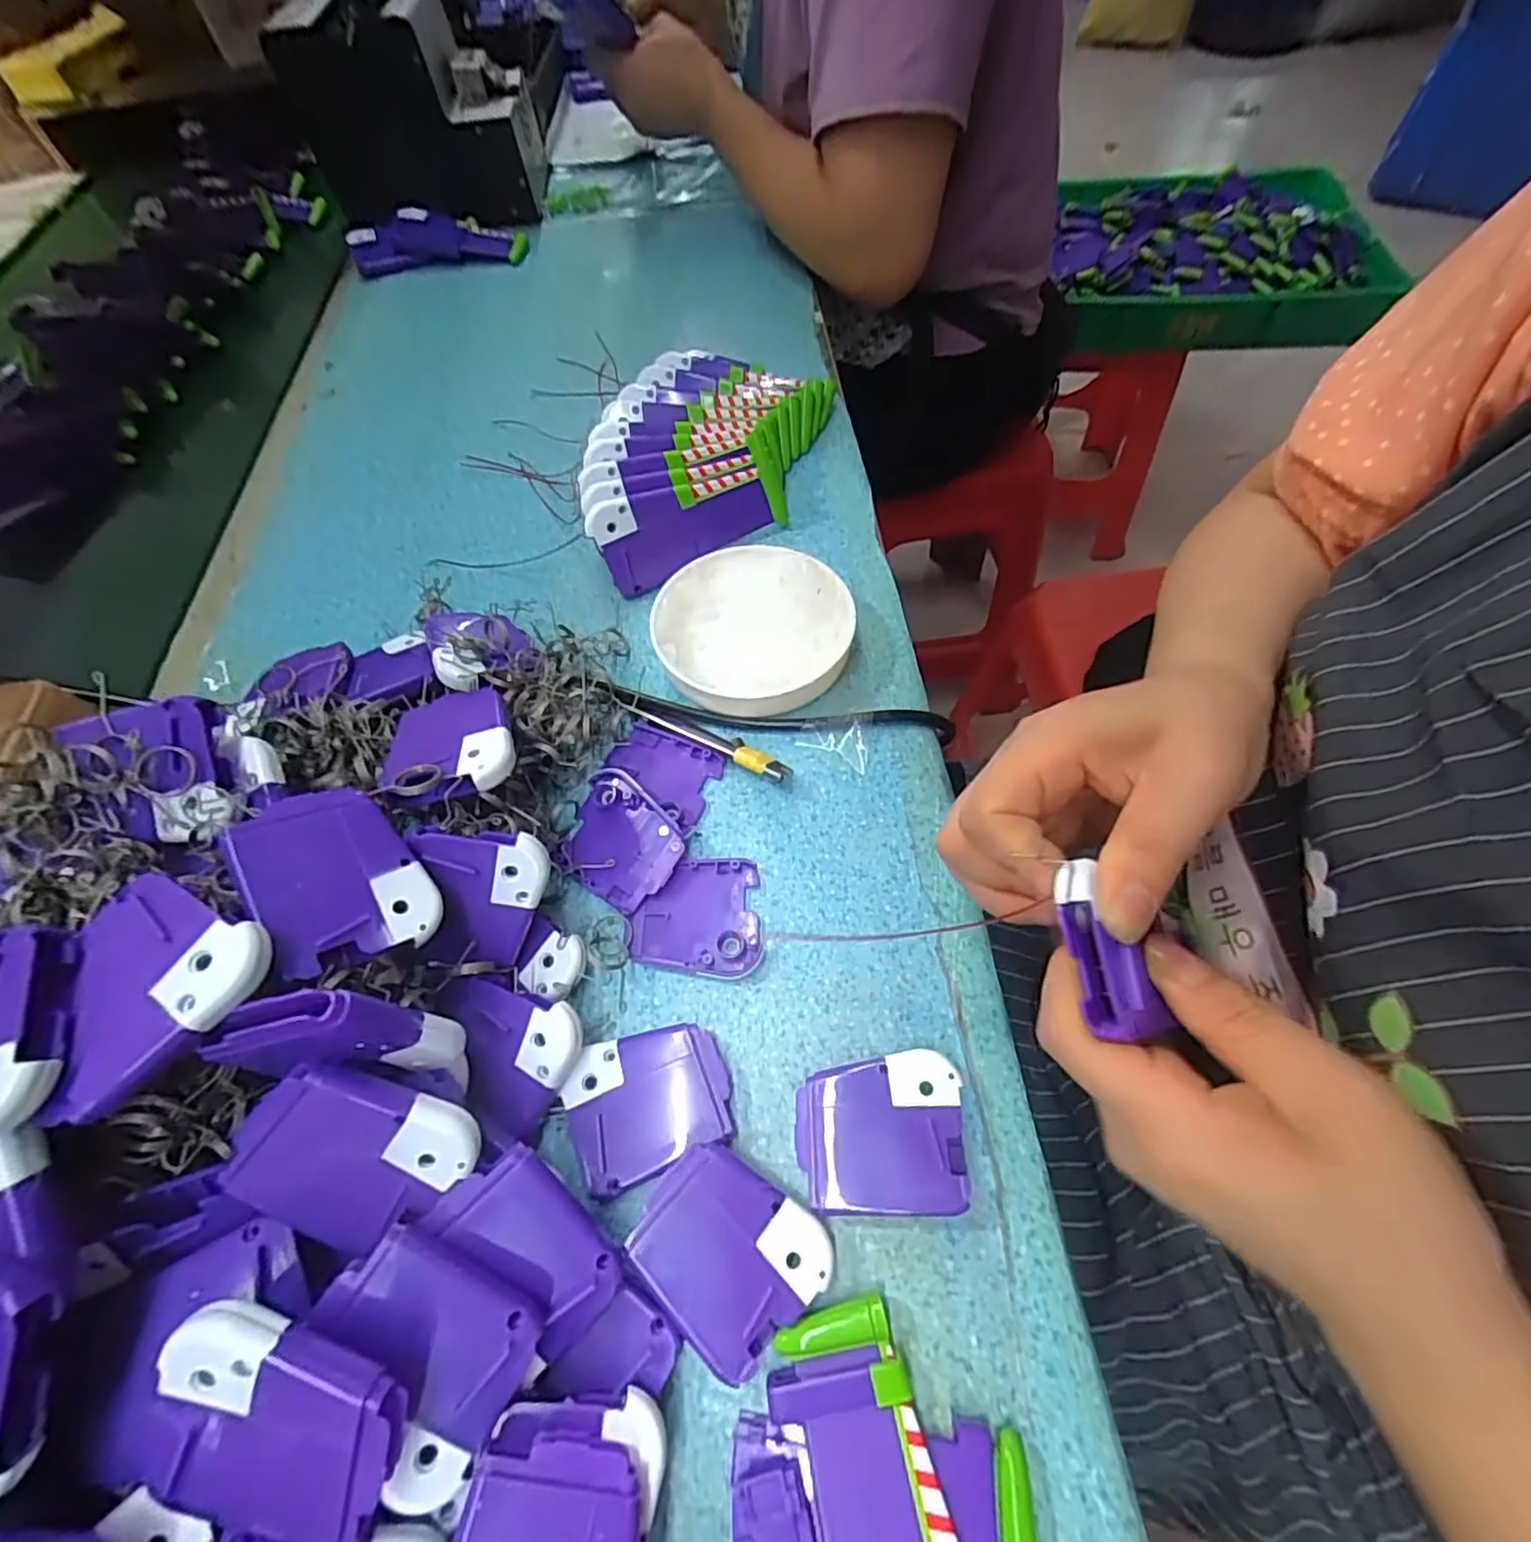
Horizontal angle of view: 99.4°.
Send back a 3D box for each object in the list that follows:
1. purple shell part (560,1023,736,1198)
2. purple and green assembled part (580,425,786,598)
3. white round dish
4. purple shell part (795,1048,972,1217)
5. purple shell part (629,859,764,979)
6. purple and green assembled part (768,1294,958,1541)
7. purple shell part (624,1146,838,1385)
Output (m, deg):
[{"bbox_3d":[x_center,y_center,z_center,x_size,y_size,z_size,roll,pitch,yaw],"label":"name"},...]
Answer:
[{"bbox_3d":[-0.045,0.128,0.255,0.060,0.011,0.049,-19,61,-9],"label":"purple shell part"},{"bbox_3d":[-0.043,-0.157,0.395,0.125,0.051,0.021,-32,34,-13],"label":"purple and green assembled part"},{"bbox_3d":[-0.007,-0.076,0.355,0.103,0.026,0.101,-1,60,2],"label":"white round dish"},{"bbox_3d":[0.042,0.135,0.243,0.059,0.015,0.051,-1,60,1],"label":"purple shell part"},{"bbox_3d":[-0.030,0.064,0.293,0.056,0.005,0.051,5,60,5],"label":"purple shell part"},{"bbox_3d":[0.032,0.218,0.196,0.041,0.012,0.088,-16,61,-7],"label":"purple and green assembled part"},{"bbox_3d":[-0.014,0.165,0.221,0.060,0.011,0.050,33,66,19],"label":"purple shell part"}]

